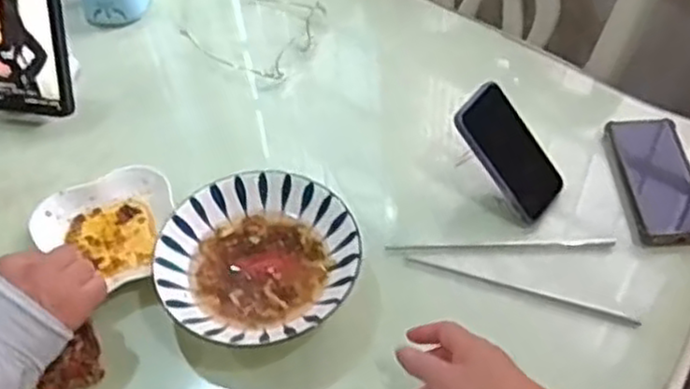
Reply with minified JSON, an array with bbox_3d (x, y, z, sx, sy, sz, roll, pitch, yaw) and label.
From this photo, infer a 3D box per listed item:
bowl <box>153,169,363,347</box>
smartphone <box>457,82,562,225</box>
[{"bbox_3d":[-0.082,0.070,0.714,0.182,0.062,0.182,-2,49,2],"label":"bowl"},{"bbox_3d":[0.172,-0.044,0.756,0.011,0.145,0.081,-14,32,52],"label":"smartphone"}]

